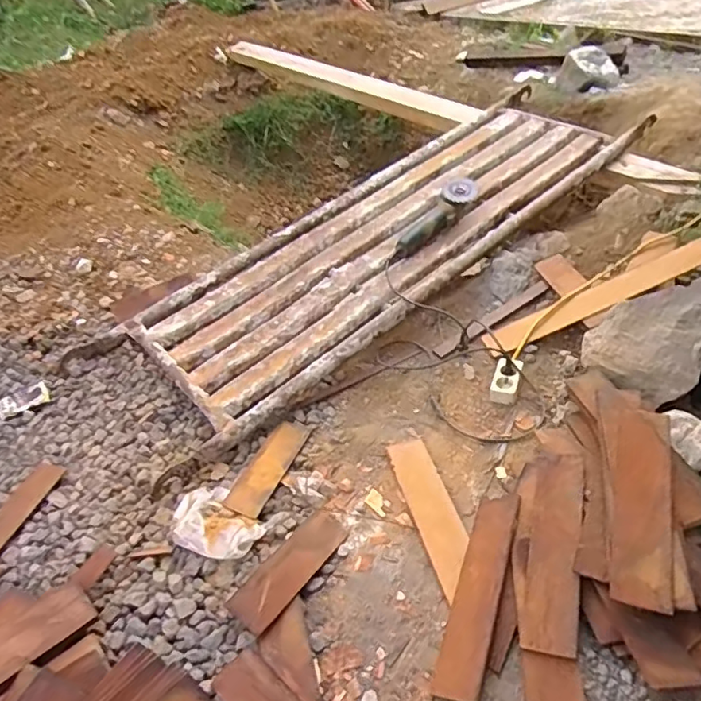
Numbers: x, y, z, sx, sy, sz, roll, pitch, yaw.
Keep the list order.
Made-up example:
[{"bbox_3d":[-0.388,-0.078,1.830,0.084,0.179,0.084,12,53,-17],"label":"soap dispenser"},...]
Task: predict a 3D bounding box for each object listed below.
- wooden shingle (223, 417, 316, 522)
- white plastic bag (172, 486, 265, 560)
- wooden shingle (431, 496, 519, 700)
[{"bbox_3d":[-0.167,0.236,1.151,0.083,0.014,0.244,10,41,21],"label":"wooden shingle"},{"bbox_3d":[-0.259,0.319,1.027,0.132,0.036,0.183,-32,44,-29],"label":"white plastic bag"},{"bbox_3d":[0.208,0.383,0.896,0.073,0.013,0.330,-10,37,38],"label":"wooden shingle"}]

